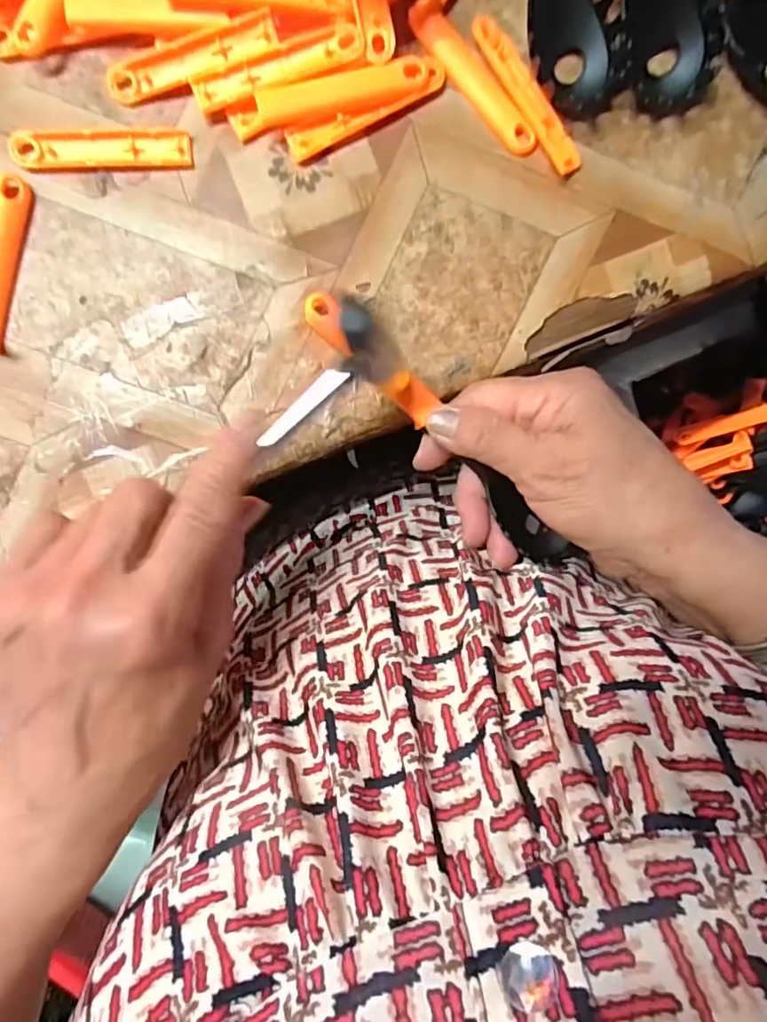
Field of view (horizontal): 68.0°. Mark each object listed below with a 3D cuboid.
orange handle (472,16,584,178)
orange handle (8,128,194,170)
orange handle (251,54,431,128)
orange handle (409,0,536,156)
[{"bbox_3d":[0.065,-0.187,0.255,0.013,0.006,0.076,-35,100,1],"label":"orange handle"},{"bbox_3d":[-0.123,-0.160,0.250,0.076,0.004,0.016,-3,99,-4],"label":"orange handle"},{"bbox_3d":[-0.018,-0.183,0.250,0.074,0.009,0.014,-15,99,-2],"label":"orange handle"},{"bbox_3d":[0.041,-0.192,0.253,0.014,0.006,0.075,-40,99,2],"label":"orange handle"}]

